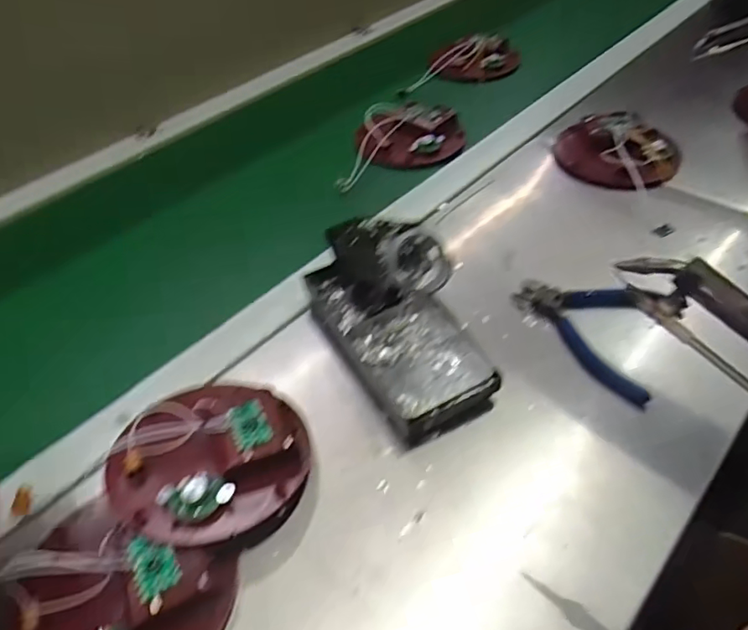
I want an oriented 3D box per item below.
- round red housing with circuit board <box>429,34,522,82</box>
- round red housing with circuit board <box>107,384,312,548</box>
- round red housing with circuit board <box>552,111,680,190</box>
[{"bbox_3d":[0.140,-0.353,0.769,0.113,0.027,0.091,10,49,15],"label":"round red housing with circuit board"},{"bbox_3d":[-0.098,0.088,0.350,0.122,0.037,0.111,-3,47,4],"label":"round red housing with circuit board"},{"bbox_3d":[0.252,-0.171,0.581,0.112,0.026,0.126,-32,52,-21],"label":"round red housing with circuit board"}]

